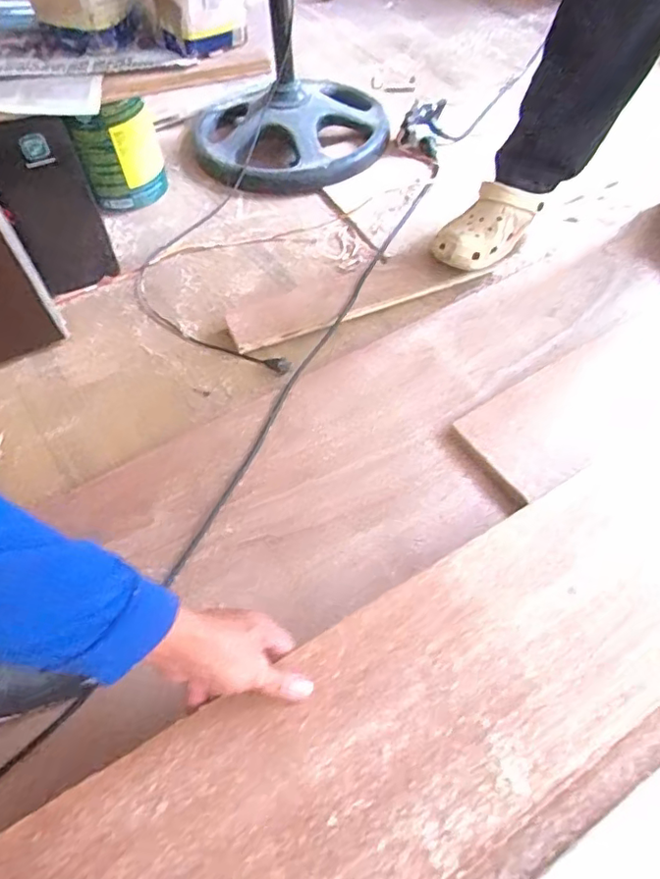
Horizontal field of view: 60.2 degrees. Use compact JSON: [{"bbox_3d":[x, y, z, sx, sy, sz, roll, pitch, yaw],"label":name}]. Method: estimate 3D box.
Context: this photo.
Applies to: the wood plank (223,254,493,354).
[{"bbox_3d":[0.037,-0.236,0.918,0.410,0.015,0.102,-18,54,-8],"label":"wood plank"}]

